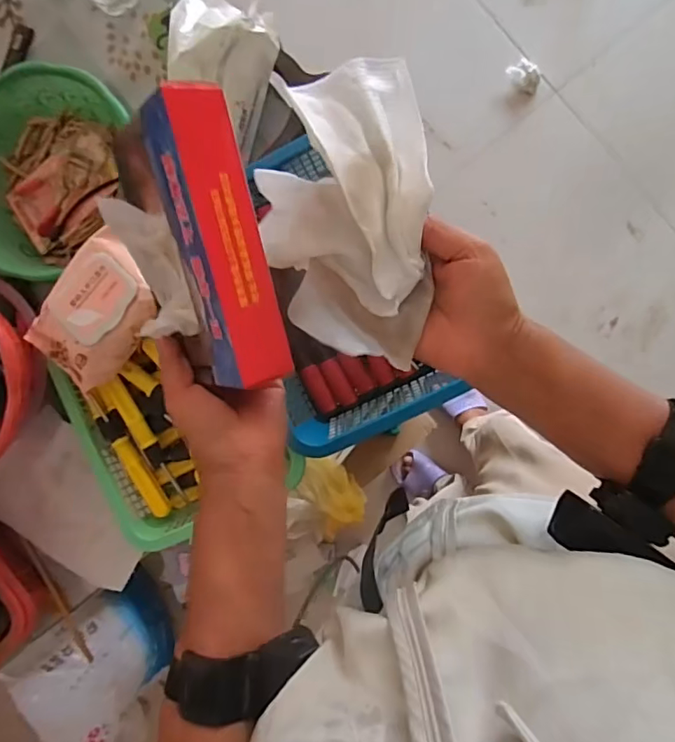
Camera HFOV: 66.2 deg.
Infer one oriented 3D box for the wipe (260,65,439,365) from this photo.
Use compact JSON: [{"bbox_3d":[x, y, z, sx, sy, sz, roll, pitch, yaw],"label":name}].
[{"bbox_3d":[0.004,-0.102,0.346,0.110,0.066,0.188,-7,87,9],"label":"wipe"}]

